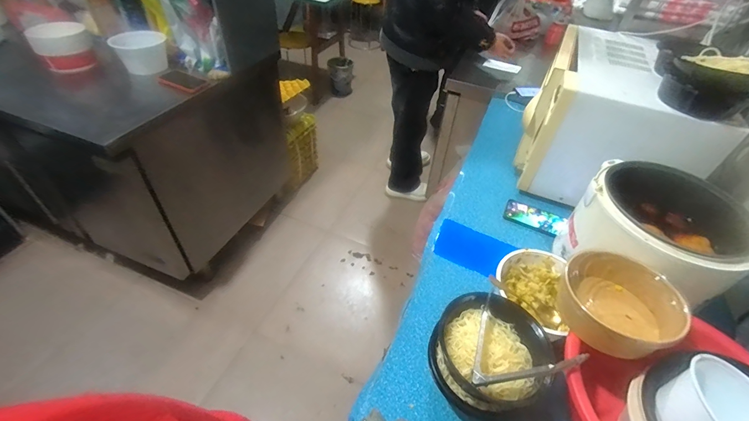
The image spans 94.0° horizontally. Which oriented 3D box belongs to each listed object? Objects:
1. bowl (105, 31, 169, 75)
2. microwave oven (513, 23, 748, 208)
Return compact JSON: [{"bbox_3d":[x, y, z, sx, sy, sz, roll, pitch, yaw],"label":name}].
[{"bbox_3d":[-0.783,-0.533,1.182,0.148,0.105,0.148,2,44,-2],"label":"bowl"},{"bbox_3d":[0.604,-0.259,0.935,0.352,0.263,0.451,17,45,13],"label":"microwave oven"}]

